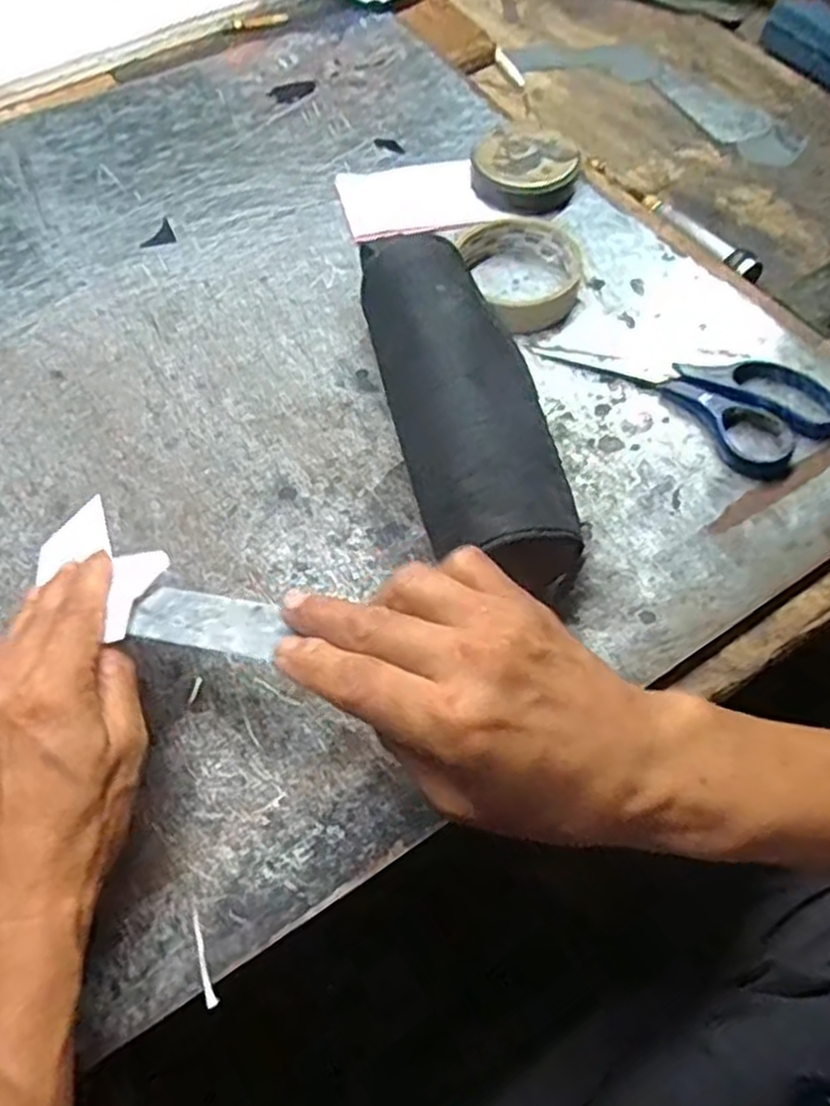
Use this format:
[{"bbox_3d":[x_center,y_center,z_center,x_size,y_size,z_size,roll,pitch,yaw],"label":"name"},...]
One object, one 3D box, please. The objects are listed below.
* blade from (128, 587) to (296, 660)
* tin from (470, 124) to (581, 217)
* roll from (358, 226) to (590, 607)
[{"bbox_3d":[-0.088,0.029,0.333,0.072,0.004,0.026,8,50,20],"label":"blade"},{"bbox_3d":[0.077,-0.277,0.555,0.066,0.029,0.065,0,60,0],"label":"tin"},{"bbox_3d":[0.024,-0.090,0.421,0.075,0.069,0.242,-11,65,-8],"label":"roll"}]

